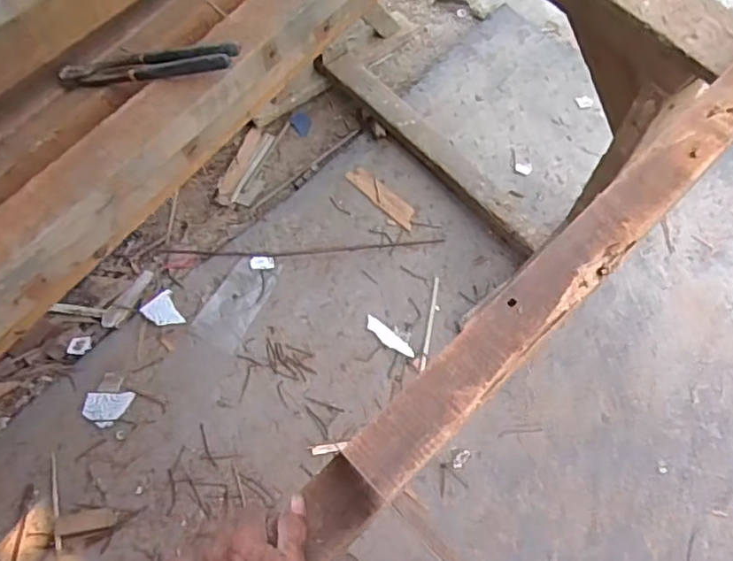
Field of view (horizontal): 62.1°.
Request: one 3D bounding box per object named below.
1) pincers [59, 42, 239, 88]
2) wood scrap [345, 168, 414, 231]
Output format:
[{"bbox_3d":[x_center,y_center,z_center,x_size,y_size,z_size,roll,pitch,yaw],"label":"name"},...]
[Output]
[{"bbox_3d":[-0.239,-0.235,0.660,0.219,0.018,0.048,1,64,22],"label":"pincers"},{"bbox_3d":[0.042,-0.216,1.564,0.215,0.009,0.061,40,72,17],"label":"wood scrap"}]

